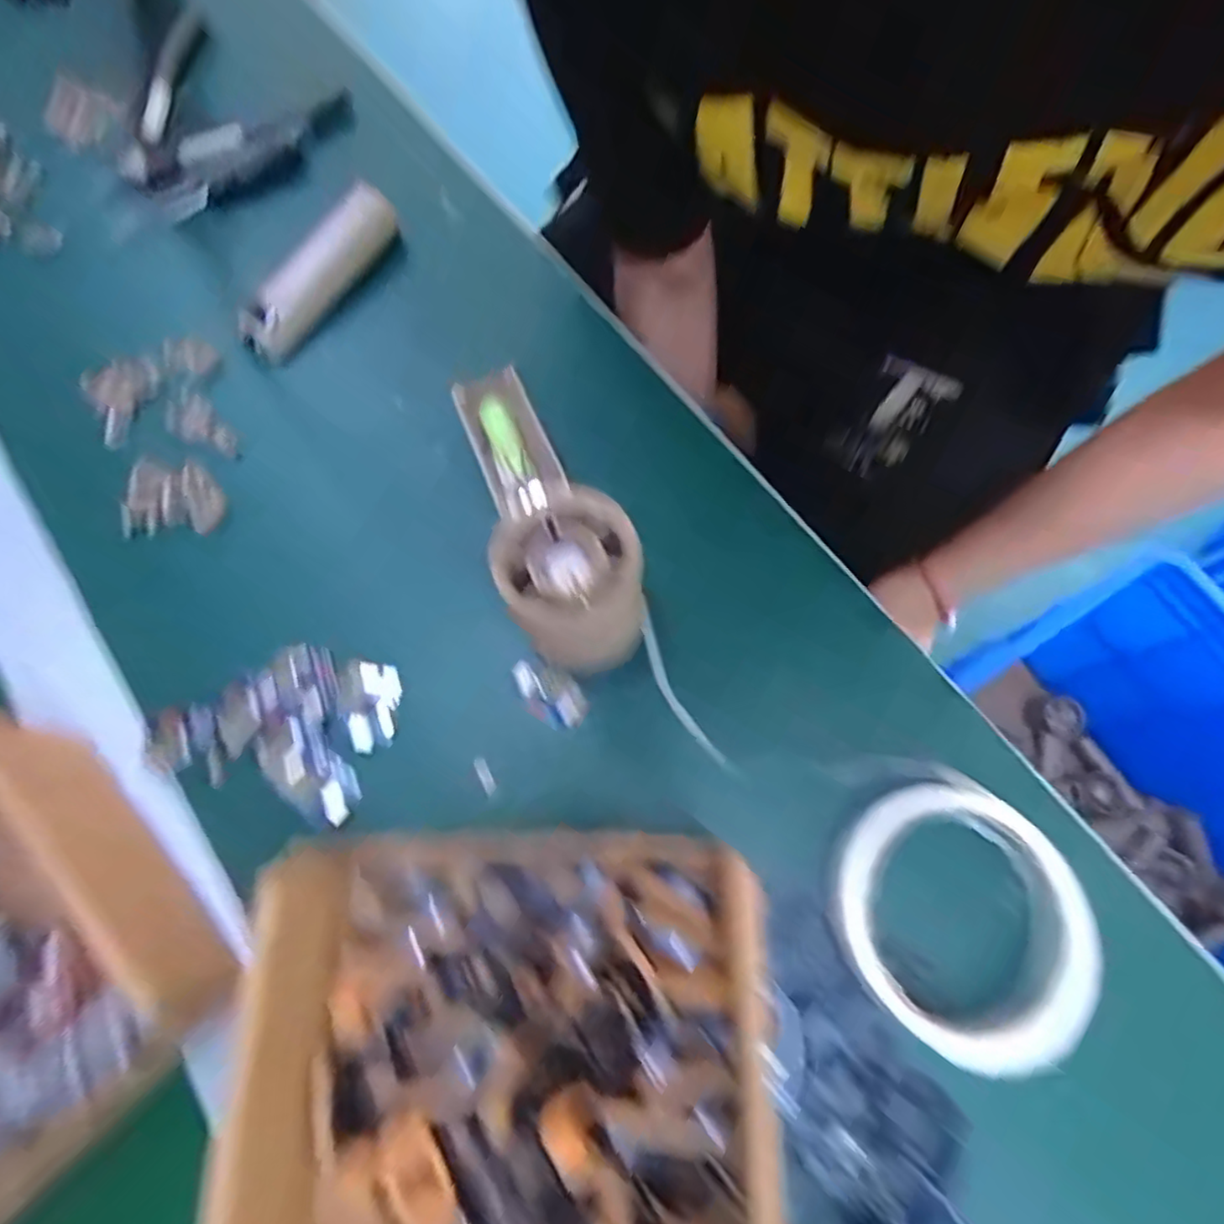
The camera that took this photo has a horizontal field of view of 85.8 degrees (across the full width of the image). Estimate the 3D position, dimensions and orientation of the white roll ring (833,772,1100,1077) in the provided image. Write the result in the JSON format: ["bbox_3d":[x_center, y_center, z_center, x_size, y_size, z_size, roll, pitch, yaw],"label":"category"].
[{"bbox_3d":[0.135,0.118,0.255,0.095,0.018,0.089,0,73,0],"label":"white roll ring"}]

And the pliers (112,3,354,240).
[{"bbox_3d":[-0.255,-0.292,0.405,0.149,0.016,0.146,32,75,9],"label":"pliers"}]

